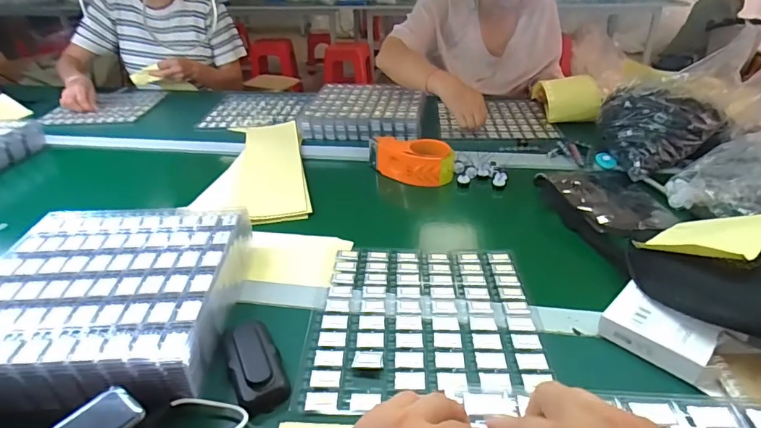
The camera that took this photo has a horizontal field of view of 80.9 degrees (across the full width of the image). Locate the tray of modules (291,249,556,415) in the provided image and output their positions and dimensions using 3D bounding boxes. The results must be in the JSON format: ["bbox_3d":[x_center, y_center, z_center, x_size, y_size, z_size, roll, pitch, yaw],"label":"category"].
[{"bbox_3d":[0.050,0.120,0.528,0.254,0.009,0.245,0,32,3],"label":"tray of modules"}]

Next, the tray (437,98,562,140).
[{"bbox_3d":[0.270,-0.236,1.079,0.254,0.013,0.281,1,31,4],"label":"tray"}]

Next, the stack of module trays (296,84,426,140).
[{"bbox_3d":[-0.033,-0.246,1.067,0.280,0.051,0.256,5,32,10],"label":"stack of module trays"}]

